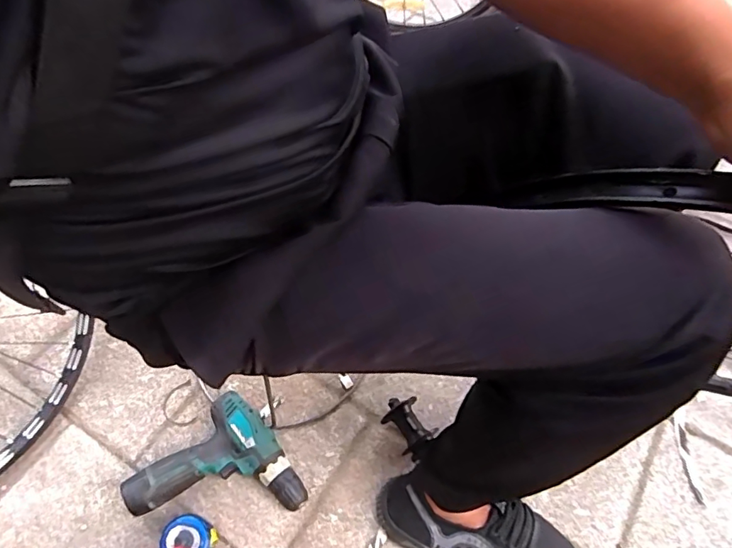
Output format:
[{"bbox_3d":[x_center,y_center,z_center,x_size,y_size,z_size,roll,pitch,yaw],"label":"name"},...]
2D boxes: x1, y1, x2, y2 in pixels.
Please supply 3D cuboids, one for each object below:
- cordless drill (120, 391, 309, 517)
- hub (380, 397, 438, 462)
[{"bbox_3d":[-0.195,0.291,0.685,0.182,0.057,0.189,38,64,20],"label":"cordless drill"},{"bbox_3d":[0.066,0.228,0.741,0.055,0.048,0.094,-29,63,-19],"label":"hub"}]

